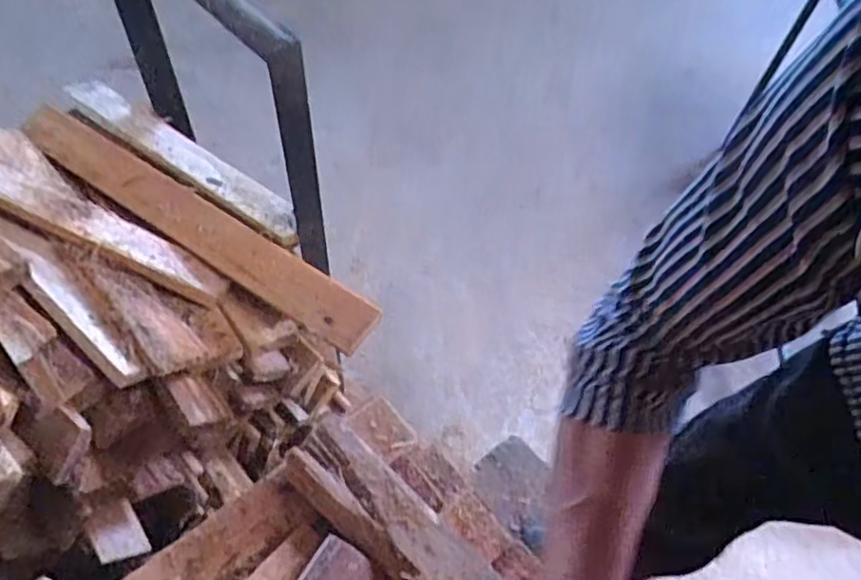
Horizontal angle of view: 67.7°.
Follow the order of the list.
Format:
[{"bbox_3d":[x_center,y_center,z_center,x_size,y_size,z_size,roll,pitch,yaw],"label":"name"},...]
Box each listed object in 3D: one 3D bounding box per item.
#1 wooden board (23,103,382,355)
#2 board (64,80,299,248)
[{"bbox_3d":[-0.324,-0.107,0.833,0.613,0.023,0.073,32,58,19],"label":"wooden board"},{"bbox_3d":[-0.358,-0.198,0.916,0.494,0.034,0.075,34,59,21],"label":"board"}]

